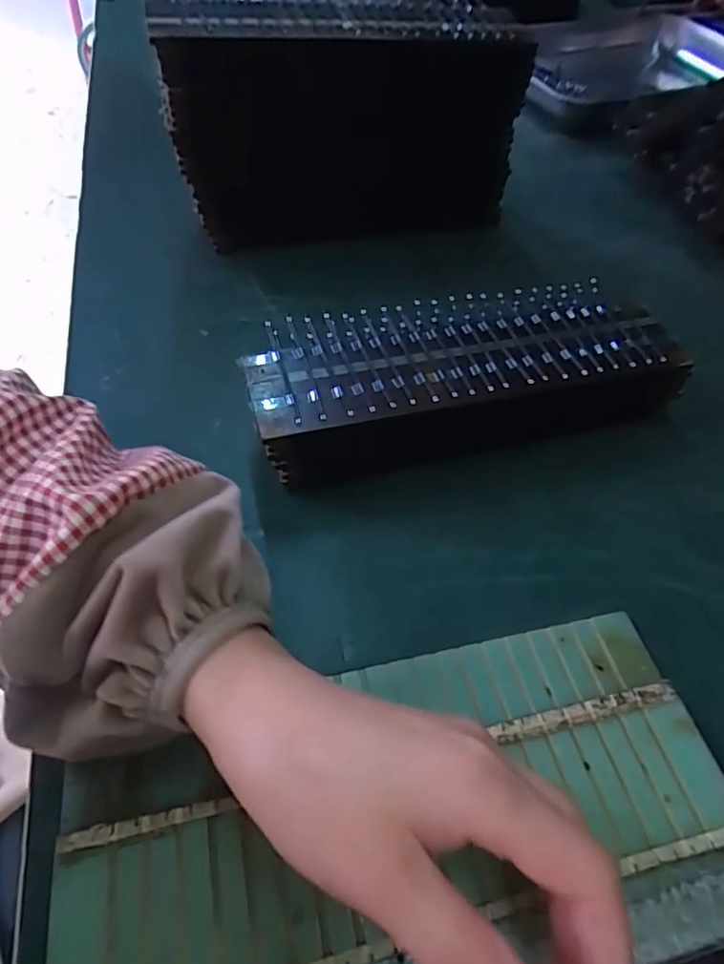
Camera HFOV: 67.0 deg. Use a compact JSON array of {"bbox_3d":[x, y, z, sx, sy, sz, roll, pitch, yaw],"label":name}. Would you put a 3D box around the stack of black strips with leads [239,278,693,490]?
[{"bbox_3d":[0.062,-0.064,0.347,0.256,0.055,0.096,-10,54,-11],"label":"stack of black strips with leads"}]

